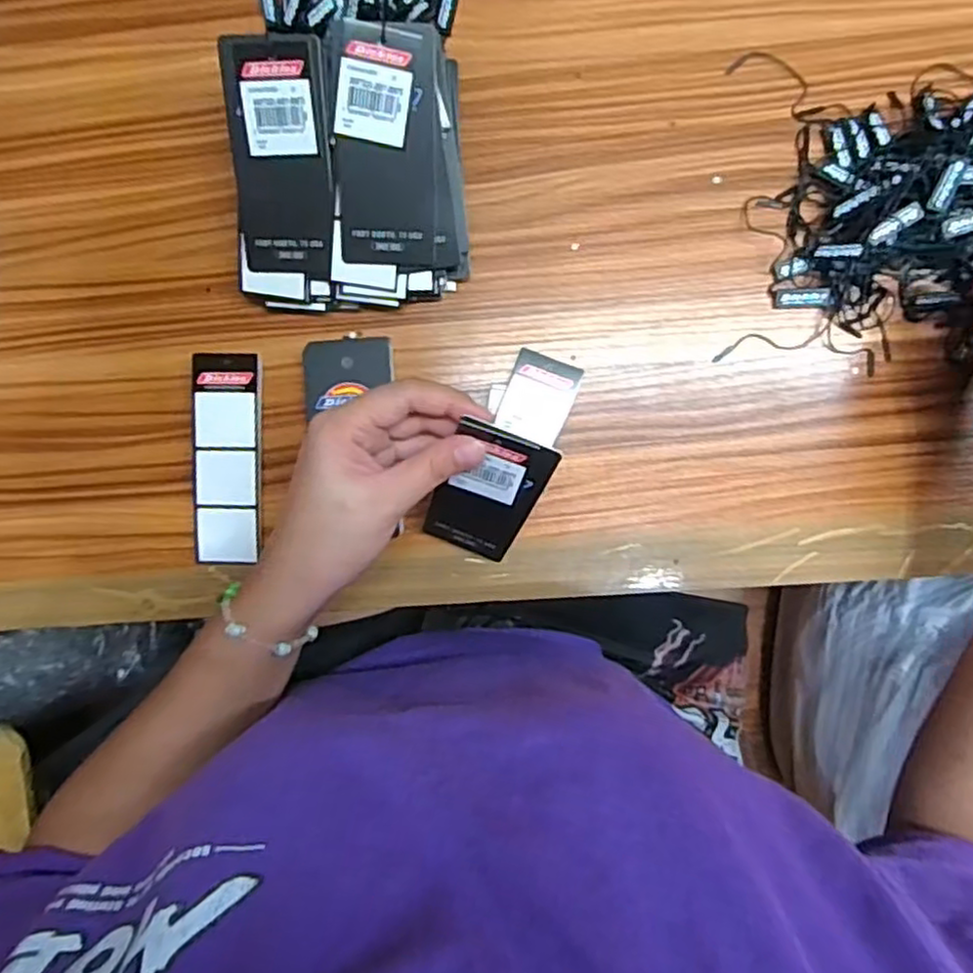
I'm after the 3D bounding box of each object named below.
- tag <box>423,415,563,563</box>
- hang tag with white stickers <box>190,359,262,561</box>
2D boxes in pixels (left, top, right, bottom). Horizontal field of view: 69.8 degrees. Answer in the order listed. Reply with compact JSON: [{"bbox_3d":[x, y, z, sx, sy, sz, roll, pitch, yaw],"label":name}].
[{"bbox_3d":[-0.001,0.007,0.356,0.046,0.108,0.006,24,54,-2],"label":"tag"},{"bbox_3d":[-0.147,-0.014,0.399,0.037,0.013,0.119,1,98,-2],"label":"hang tag with white stickers"}]

